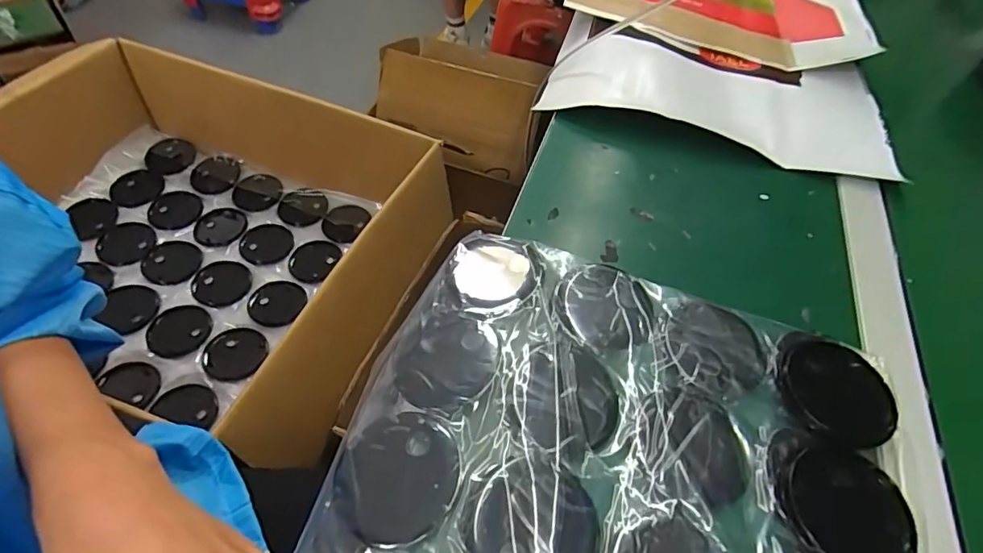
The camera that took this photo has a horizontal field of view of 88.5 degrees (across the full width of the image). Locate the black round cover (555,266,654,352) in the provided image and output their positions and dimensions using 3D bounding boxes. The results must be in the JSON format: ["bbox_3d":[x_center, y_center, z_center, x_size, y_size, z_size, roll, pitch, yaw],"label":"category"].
[{"bbox_3d":[0.086,0.021,0.382,0.071,0.007,0.075,3,52,-4],"label":"black round cover"}]

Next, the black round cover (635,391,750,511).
[{"bbox_3d":[0.129,0.108,0.322,0.071,0.006,0.072,12,52,4],"label":"black round cover"}]

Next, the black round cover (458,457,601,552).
[{"bbox_3d":[0.023,0.138,0.280,0.077,0.018,0.072,3,52,-4],"label":"black round cover"}]

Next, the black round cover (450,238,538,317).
[{"bbox_3d":[0.001,0.000,0.387,0.063,0.011,0.071,10,52,2],"label":"black round cover"}]

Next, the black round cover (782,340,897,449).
[{"bbox_3d":[0.242,0.079,0.351,0.069,0.008,0.073,26,54,14],"label":"black round cover"}]

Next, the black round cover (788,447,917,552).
[{"bbox_3d":[0.217,0.142,0.306,0.074,0.006,0.070,3,52,-4],"label":"black round cover"}]

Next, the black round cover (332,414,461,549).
[{"bbox_3d":[-0.055,0.115,0.295,0.069,0.011,0.072,3,52,-4],"label":"black round cover"}]

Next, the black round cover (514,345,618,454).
[{"bbox_3d":[0.049,0.079,0.332,0.068,0.009,0.076,21,53,10],"label":"black round cover"}]

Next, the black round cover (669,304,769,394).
[{"bbox_3d":[0.164,0.051,0.369,0.069,0.005,0.071,3,52,-4],"label":"black round cover"}]

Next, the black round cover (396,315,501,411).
[{"bbox_3d":[-0.029,0.056,0.341,0.062,0.009,0.071,18,53,8],"label":"black round cover"}]

